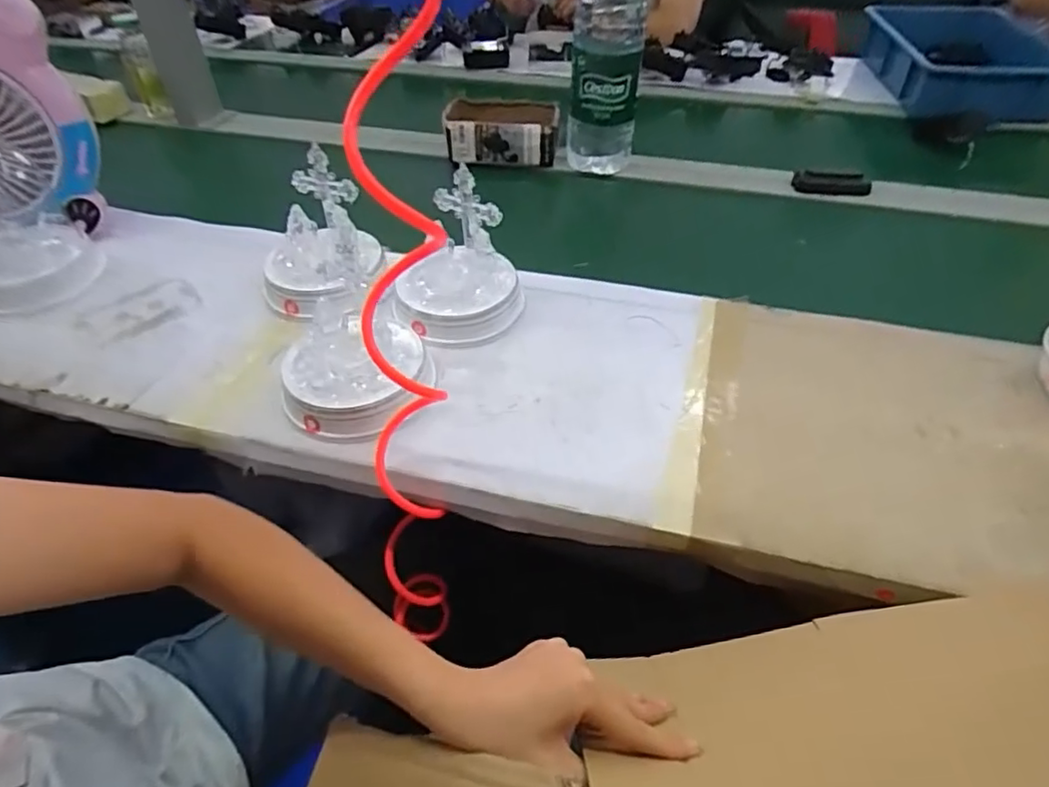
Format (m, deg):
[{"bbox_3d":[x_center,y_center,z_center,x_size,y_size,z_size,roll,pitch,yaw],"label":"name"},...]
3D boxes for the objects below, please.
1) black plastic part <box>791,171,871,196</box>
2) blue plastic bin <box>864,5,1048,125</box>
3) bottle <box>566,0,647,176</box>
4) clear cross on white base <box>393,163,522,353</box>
[{"bbox_3d":[0.461,-0.316,0.927,0.108,0.031,0.020,4,47,9],"label":"black plastic part"},{"bbox_3d":[0.817,-0.622,1.159,0.256,0.100,0.367,0,46,-1],"label":"blue plastic bin"},{"bbox_3d":[0.119,-0.484,0.897,0.107,0.320,0.083,33,56,30],"label":"bottle"},{"bbox_3d":[-0.078,-0.139,0.696,0.144,0.139,0.139,-8,46,-7],"label":"clear cross on white base"}]

